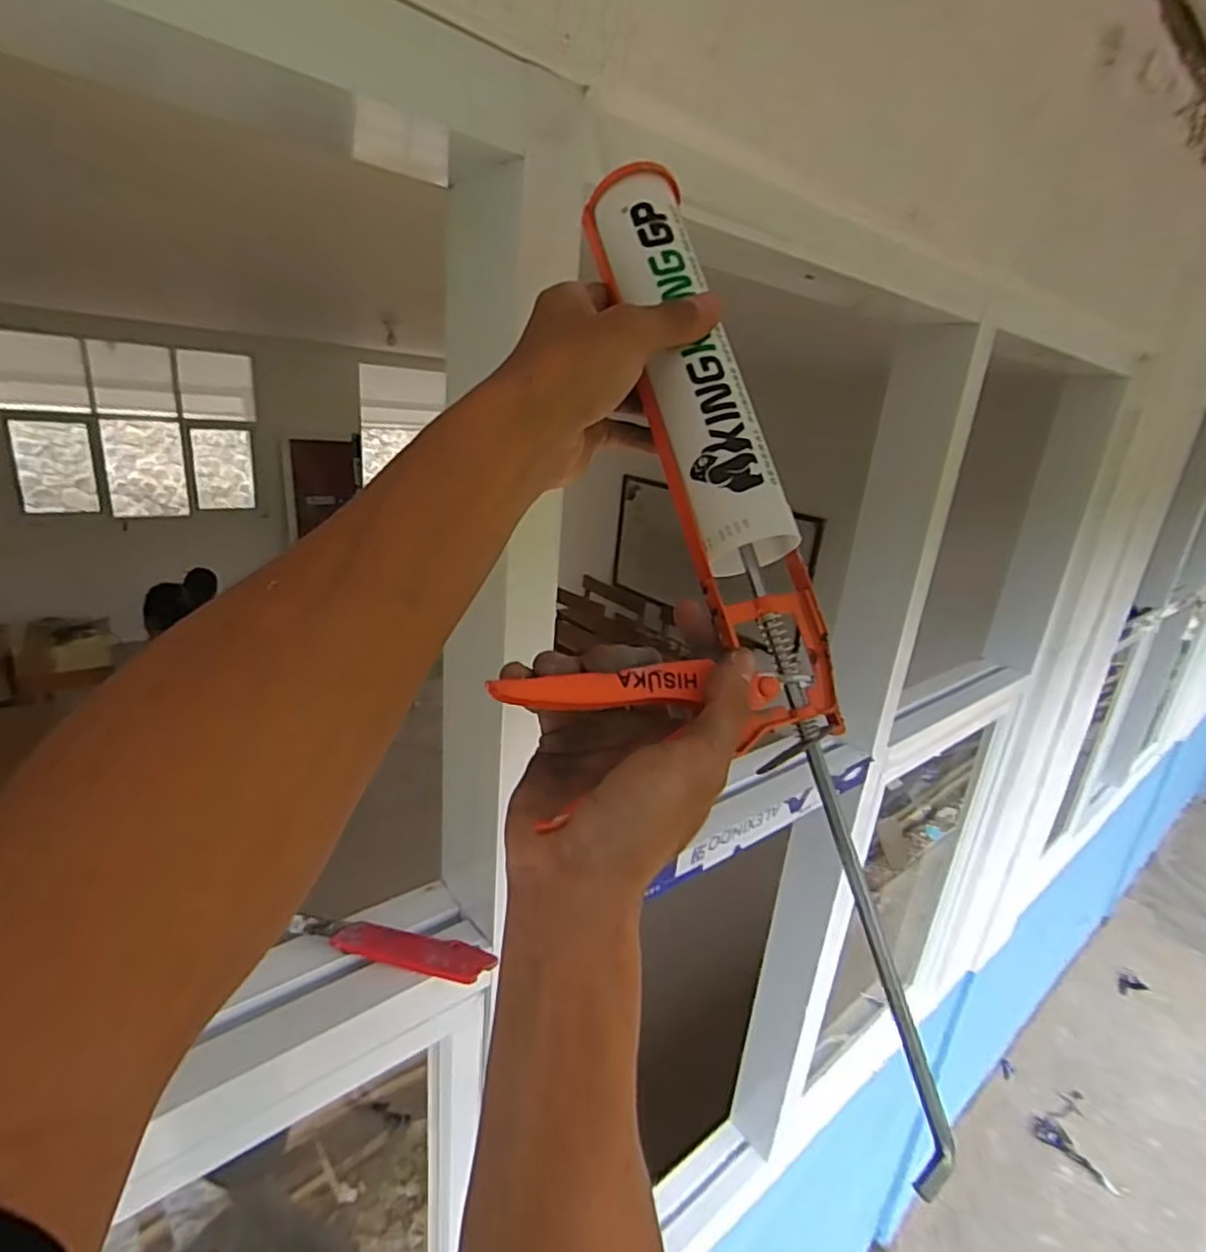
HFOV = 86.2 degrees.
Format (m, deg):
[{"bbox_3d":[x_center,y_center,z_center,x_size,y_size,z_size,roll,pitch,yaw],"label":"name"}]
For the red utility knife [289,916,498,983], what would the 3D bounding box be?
[{"bbox_3d":[-0.178,0.270,0.544,0.171,0.024,0.025,7,19,3],"label":"red utility knife"}]

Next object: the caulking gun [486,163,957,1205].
[{"bbox_3d":[0.033,-0.008,0.287,0.149,0.465,0.050,-6,-12,-31],"label":"caulking gun"}]

